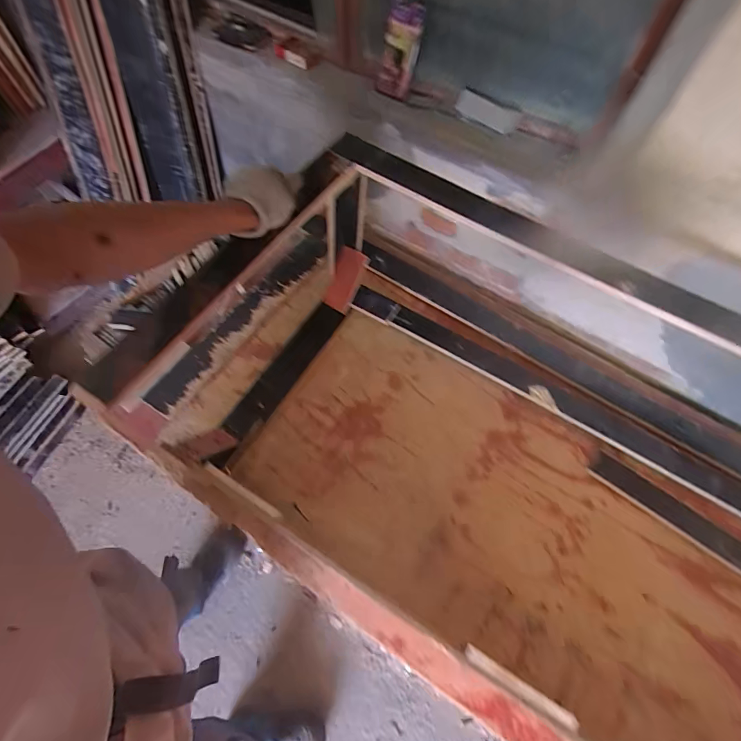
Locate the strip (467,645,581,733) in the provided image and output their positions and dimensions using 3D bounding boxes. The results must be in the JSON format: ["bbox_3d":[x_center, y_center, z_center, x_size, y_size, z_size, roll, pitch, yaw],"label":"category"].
[{"bbox_3d":[0.208,0.441,0.571,0.164,0.018,0.019,28,63,12],"label":"strip"}]

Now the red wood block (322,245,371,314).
[{"bbox_3d":[-0.061,-0.224,1.022,0.068,0.017,0.160,18,85,10],"label":"red wood block"}]

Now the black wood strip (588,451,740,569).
[{"bbox_3d":[0.674,0.328,0.807,0.496,0.009,0.056,35,69,15],"label":"black wood strip"}]

